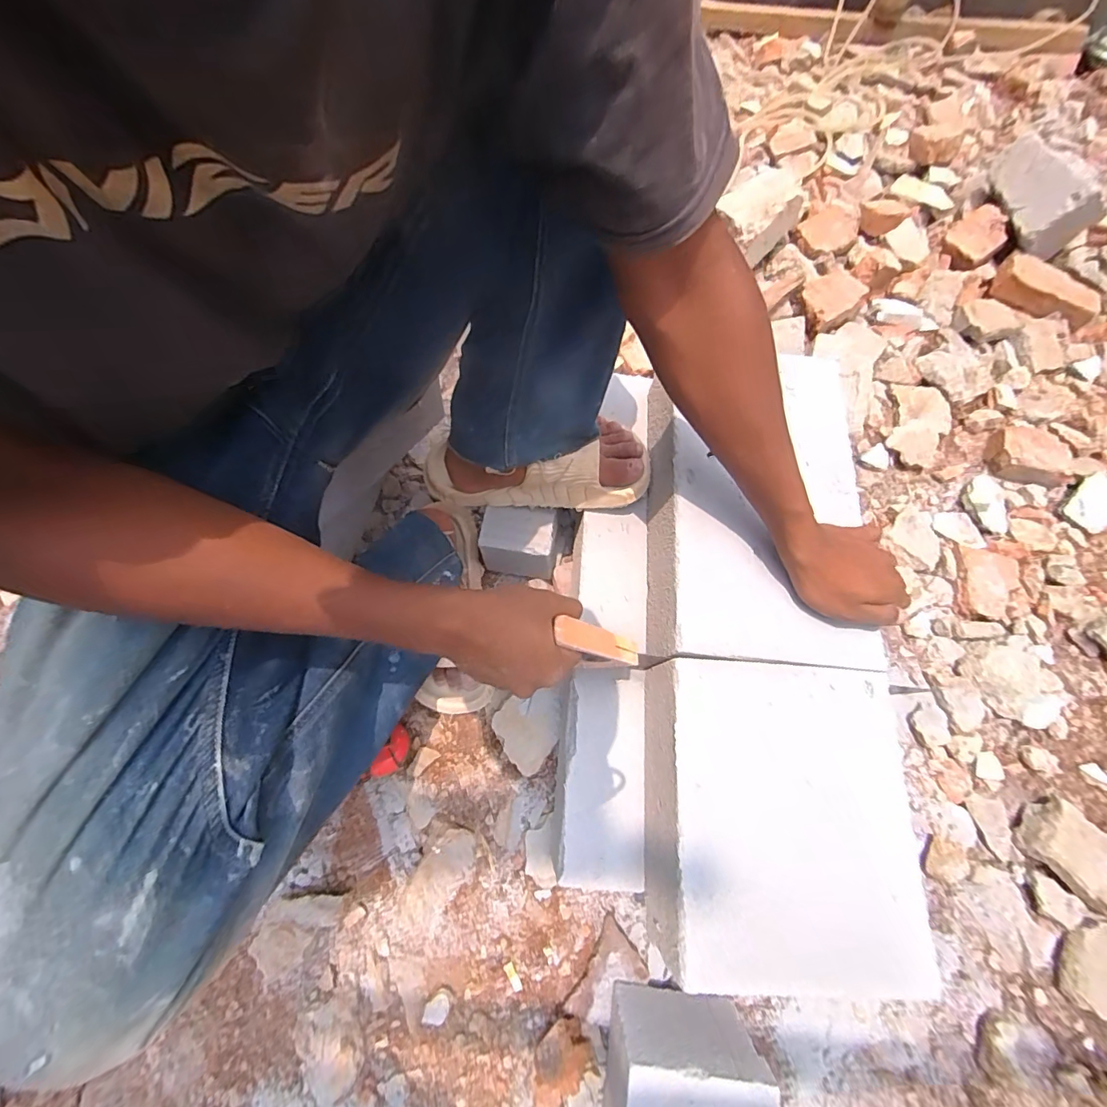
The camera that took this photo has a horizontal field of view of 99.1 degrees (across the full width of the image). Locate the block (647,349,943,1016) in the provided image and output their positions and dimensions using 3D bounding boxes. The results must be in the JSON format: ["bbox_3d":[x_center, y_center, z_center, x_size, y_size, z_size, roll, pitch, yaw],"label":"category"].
[{"bbox_3d":[0.198,0.075,0.470,0.201,0.097,0.539,4,69,0],"label":"block"}]

